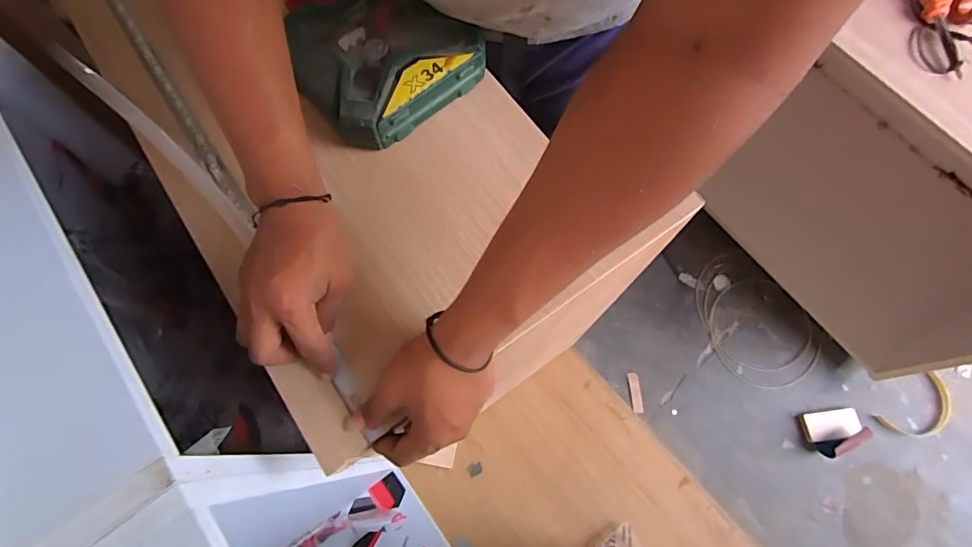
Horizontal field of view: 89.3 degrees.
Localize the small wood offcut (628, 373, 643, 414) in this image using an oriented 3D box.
[{"bbox_3d":[0.351,0.279,1.155,0.025,0.012,0.092,-5,71,-2],"label":"small wood offcut"}]

